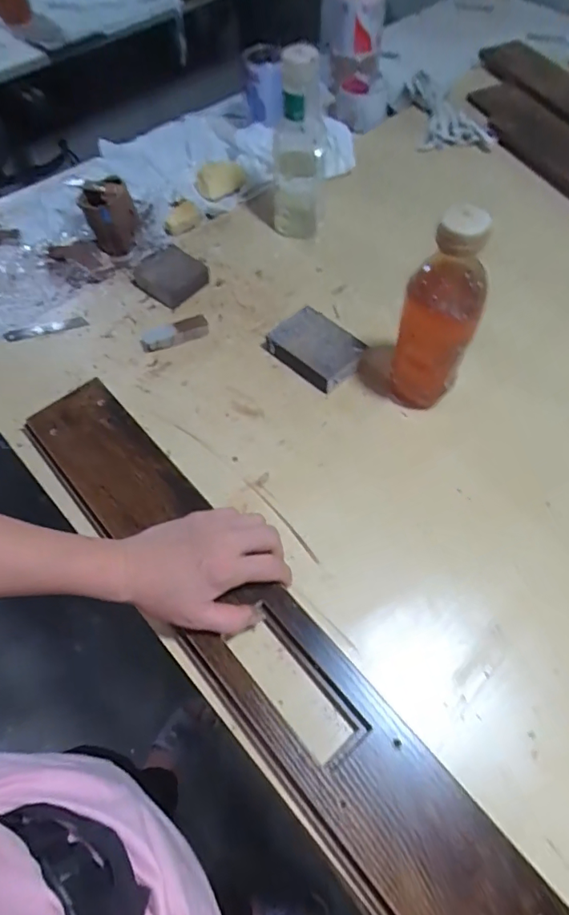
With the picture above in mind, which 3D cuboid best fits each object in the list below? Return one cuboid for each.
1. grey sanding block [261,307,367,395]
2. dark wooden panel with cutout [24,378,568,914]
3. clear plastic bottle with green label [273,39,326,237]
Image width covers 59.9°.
[{"bbox_3d":[0.038,-0.127,0.568,0.107,0.026,0.077,39,68,21],"label":"grey sanding block"},{"bbox_3d":[0.058,0.230,0.351,0.092,0.023,0.867,-38,66,-18],"label":"dark wooden panel with cutout"},{"bbox_3d":[0.018,-0.386,0.614,0.072,0.208,0.068,-1,60,1],"label":"clear plastic bottle with green label"}]

